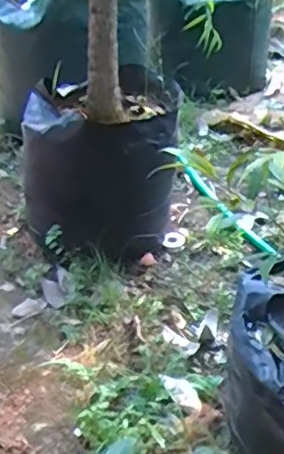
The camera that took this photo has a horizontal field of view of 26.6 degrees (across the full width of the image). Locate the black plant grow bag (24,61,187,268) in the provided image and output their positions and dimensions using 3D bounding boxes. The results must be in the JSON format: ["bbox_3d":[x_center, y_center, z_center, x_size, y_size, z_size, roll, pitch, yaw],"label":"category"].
[{"bbox_3d":[-0.088,-0.118,1.212,0.303,0.267,0.279,1,31,0],"label":"black plant grow bag"}]

